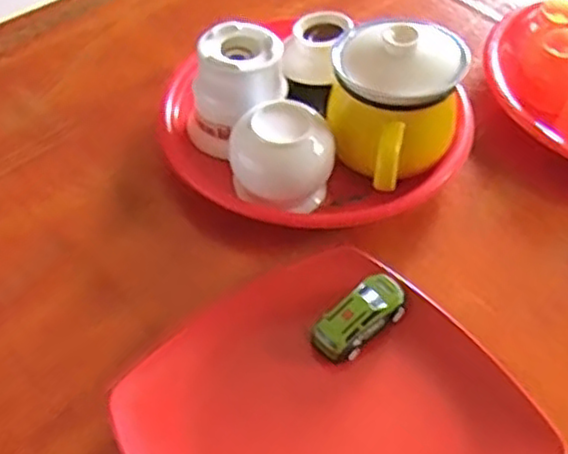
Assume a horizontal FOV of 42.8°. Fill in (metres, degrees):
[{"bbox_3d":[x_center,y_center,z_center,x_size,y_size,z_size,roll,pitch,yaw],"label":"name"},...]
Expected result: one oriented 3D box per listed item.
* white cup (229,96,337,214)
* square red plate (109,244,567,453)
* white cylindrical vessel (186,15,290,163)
[{"bbox_3d":[-0.001,-0.050,0.522,0.073,0.067,0.062,2,49,1],"label":"white cup"},{"bbox_3d":[0.027,0.116,0.412,0.204,0.027,0.205,-34,58,-26],"label":"square red plate"},{"bbox_3d":[-0.039,-0.099,0.557,0.061,0.083,0.079,29,55,22],"label":"white cylindrical vessel"}]

